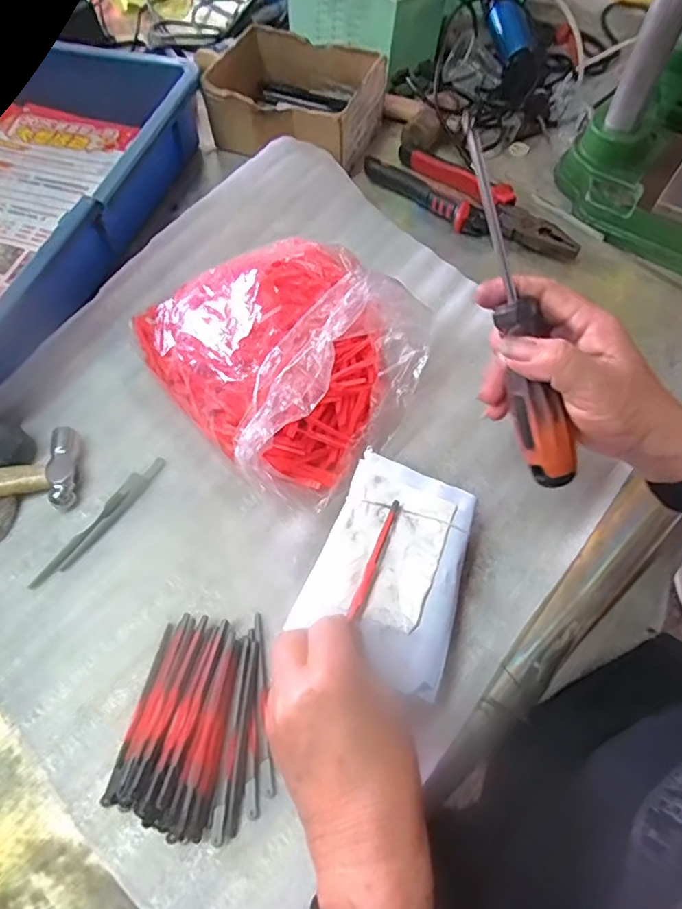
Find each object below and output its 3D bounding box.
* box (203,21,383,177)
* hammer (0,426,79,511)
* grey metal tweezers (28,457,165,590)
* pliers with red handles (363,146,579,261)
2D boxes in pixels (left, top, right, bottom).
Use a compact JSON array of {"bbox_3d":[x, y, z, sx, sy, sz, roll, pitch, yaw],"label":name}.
[{"bbox_3d":[-0.049,-0.377,0.581,0.169,0.065,0.127,21,65,12],"label":"box"},{"bbox_3d":[-0.274,0.015,0.401,0.152,0.032,0.061,-7,63,-2],"label":"hammer"},{"bbox_3d":[-0.174,0.048,0.397,0.017,0.004,0.120,32,68,16],"label":"grey metal tweezers"},{"bbox_3d":[0.125,-0.244,0.529,0.218,0.022,0.056,37,69,18],"label":"pliers with red handles"}]

